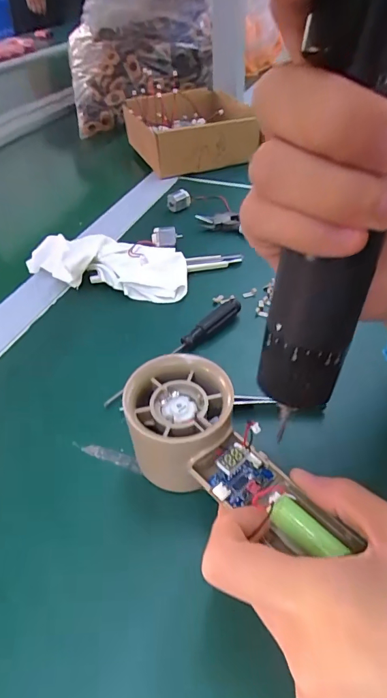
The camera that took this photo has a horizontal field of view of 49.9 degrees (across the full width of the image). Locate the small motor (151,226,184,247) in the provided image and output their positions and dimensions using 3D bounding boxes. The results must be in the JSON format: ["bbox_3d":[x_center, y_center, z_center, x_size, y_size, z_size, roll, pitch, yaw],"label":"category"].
[{"bbox_3d":[-0.027,-0.114,0.422,0.029,0.020,0.011,-2,9,-12],"label":"small motor"}]

